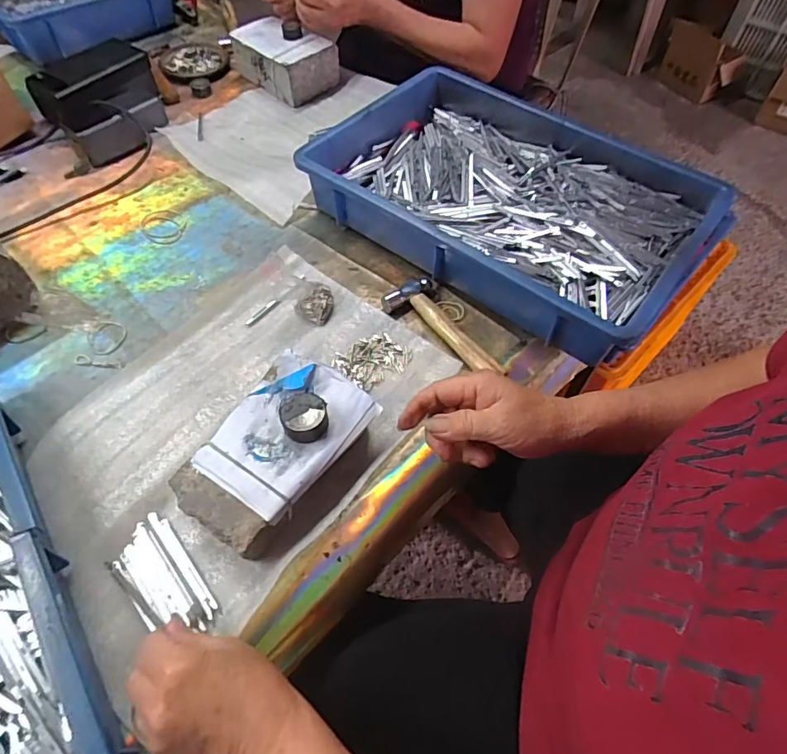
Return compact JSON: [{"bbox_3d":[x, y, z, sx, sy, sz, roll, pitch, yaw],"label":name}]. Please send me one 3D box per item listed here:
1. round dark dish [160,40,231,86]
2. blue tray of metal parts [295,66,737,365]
[{"bbox_3d":[-0.340,-0.539,0.855,0.112,0.015,0.142,-16,58,-12],"label":"round dark dish"},{"bbox_3d":[0.134,-0.214,0.609,0.426,0.087,0.280,34,62,20],"label":"blue tray of metal parts"}]

